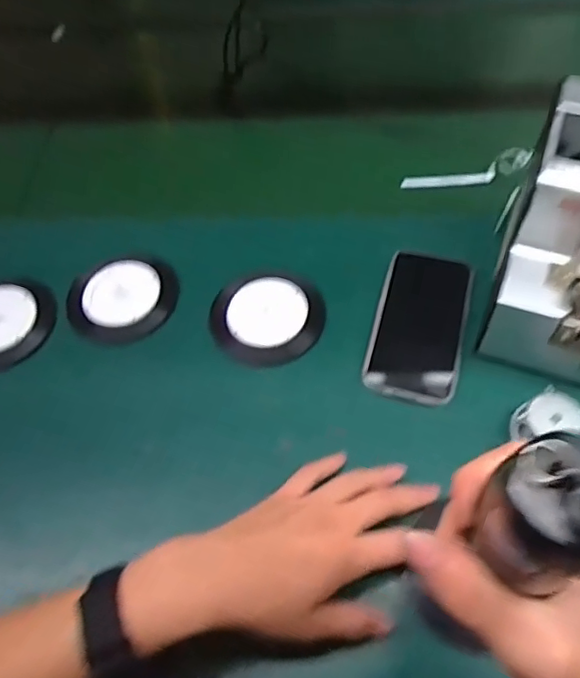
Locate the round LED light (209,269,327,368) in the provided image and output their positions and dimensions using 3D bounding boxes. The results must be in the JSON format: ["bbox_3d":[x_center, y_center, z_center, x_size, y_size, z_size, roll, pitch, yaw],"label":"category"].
[{"bbox_3d":[-0.021,-0.019,0.521,0.094,0.010,0.098,-2,57,3],"label":"round LED light"}]

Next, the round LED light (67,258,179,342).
[{"bbox_3d":[-0.153,-0.035,0.538,0.099,0.032,0.076,-12,57,-4],"label":"round LED light"}]

